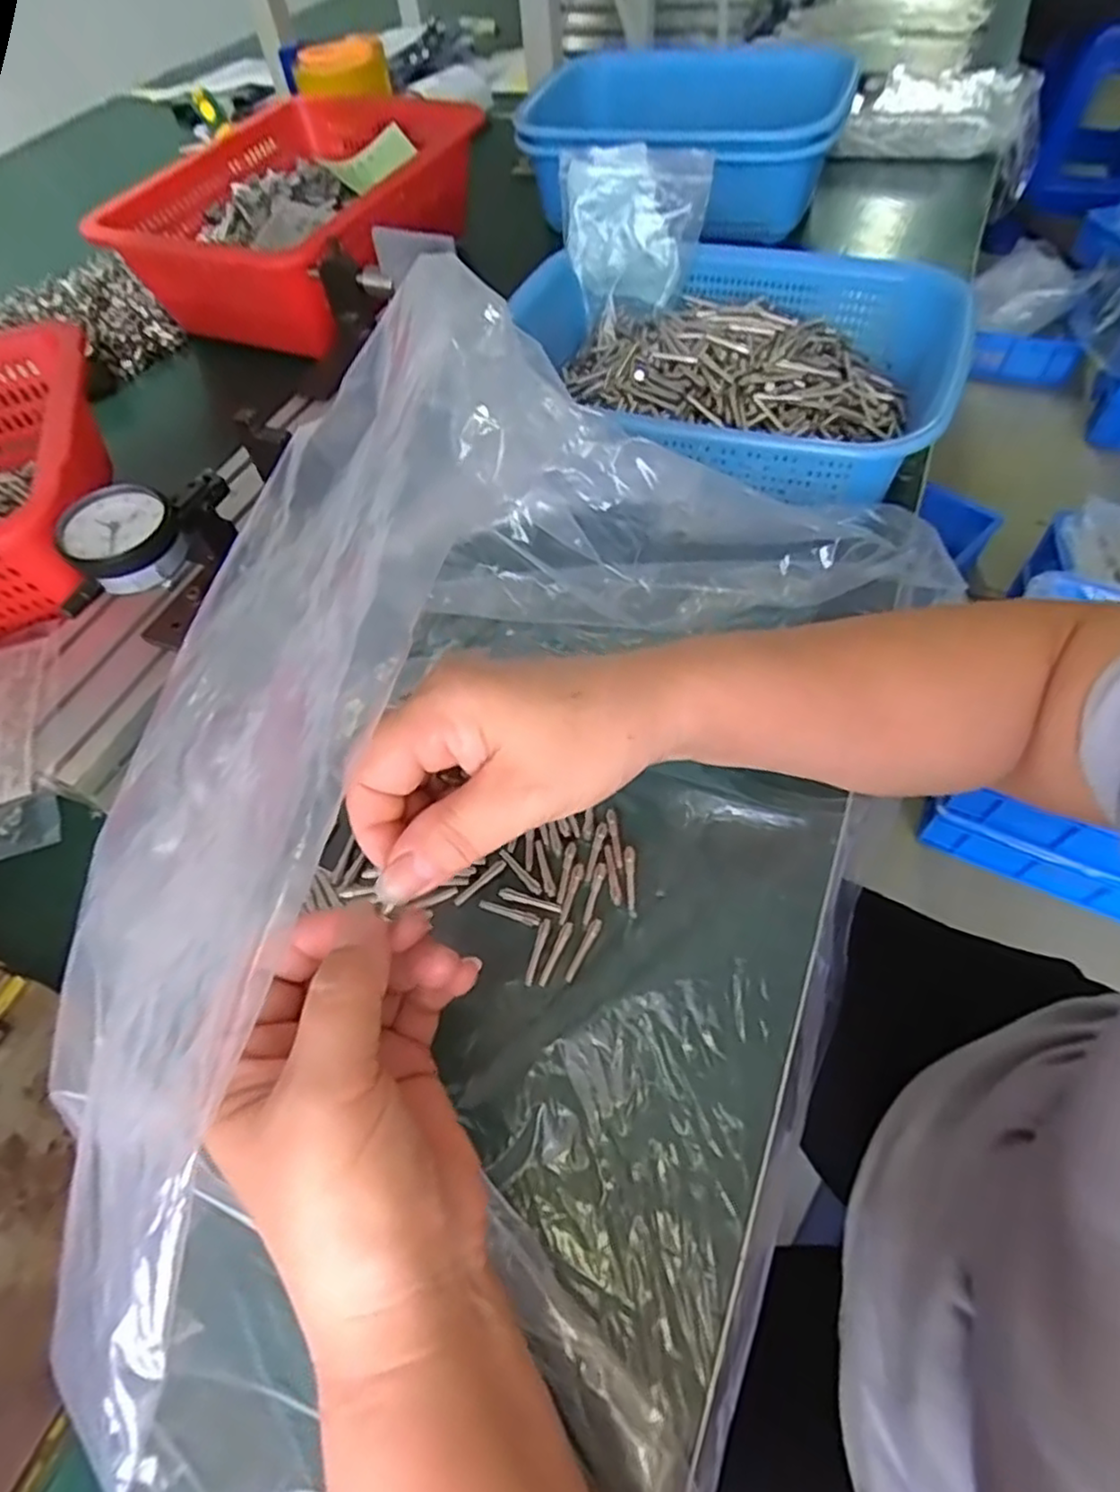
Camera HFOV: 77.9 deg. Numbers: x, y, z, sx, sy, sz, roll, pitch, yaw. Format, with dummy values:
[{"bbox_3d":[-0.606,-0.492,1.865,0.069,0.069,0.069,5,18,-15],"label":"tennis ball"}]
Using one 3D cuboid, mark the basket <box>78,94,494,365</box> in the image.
[{"bbox_3d":[-0.228,-0.488,0.635,0.258,0.076,0.315,12,60,12],"label":"basket"}]

